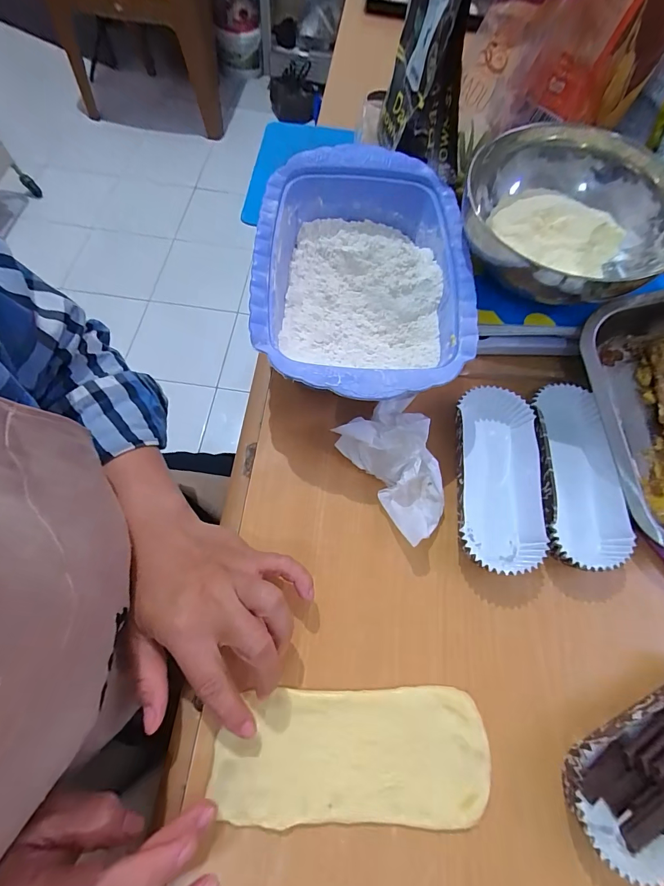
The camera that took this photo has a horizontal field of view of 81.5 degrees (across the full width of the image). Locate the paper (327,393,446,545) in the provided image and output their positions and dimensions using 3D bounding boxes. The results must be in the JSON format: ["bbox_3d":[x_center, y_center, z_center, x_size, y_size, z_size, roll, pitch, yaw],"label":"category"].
[{"bbox_3d":[0.056,0.018,0.300,0.063,0.043,0.100,-29,71,-15],"label":"paper"}]

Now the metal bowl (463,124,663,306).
[{"bbox_3d":[0.193,-0.191,0.322,0.160,0.053,0.166,1,66,-3],"label":"metal bowl"}]

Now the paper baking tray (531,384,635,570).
[{"bbox_3d":[0.197,0.025,0.312,0.068,0.030,0.147,6,66,-1],"label":"paper baking tray"}]

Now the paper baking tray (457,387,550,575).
[{"bbox_3d":[0.133,0.026,0.309,0.066,0.029,0.147,5,66,-1],"label":"paper baking tray"}]

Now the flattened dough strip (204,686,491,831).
[{"bbox_3d":[0.012,0.194,0.239,0.165,0.004,0.068,-1,67,-3],"label":"flattened dough strip"}]

